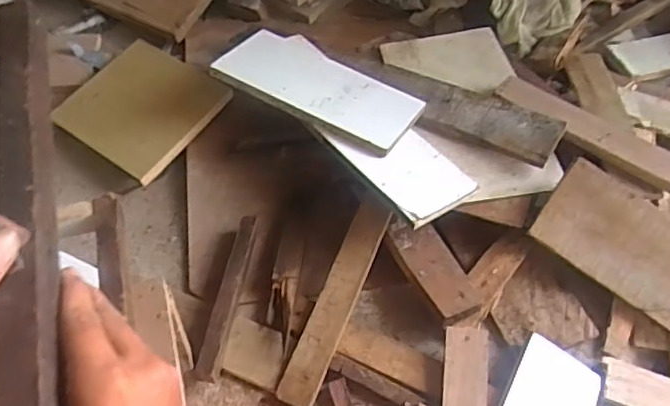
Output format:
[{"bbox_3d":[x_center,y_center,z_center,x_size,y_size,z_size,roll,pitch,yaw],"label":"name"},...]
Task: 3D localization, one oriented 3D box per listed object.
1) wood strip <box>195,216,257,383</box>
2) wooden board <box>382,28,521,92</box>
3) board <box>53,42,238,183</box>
[{"bbox_3d":[-0.137,0.121,0.790,0.023,0.039,0.226,8,55,4],"label":"wood strip"},{"bbox_3d":[0.181,-0.231,0.998,0.198,0.012,0.187,-3,48,-1],"label":"wooden board"},{"bbox_3d":[-0.302,-0.154,0.960,0.218,0.017,0.211,29,59,18],"label":"board"}]

